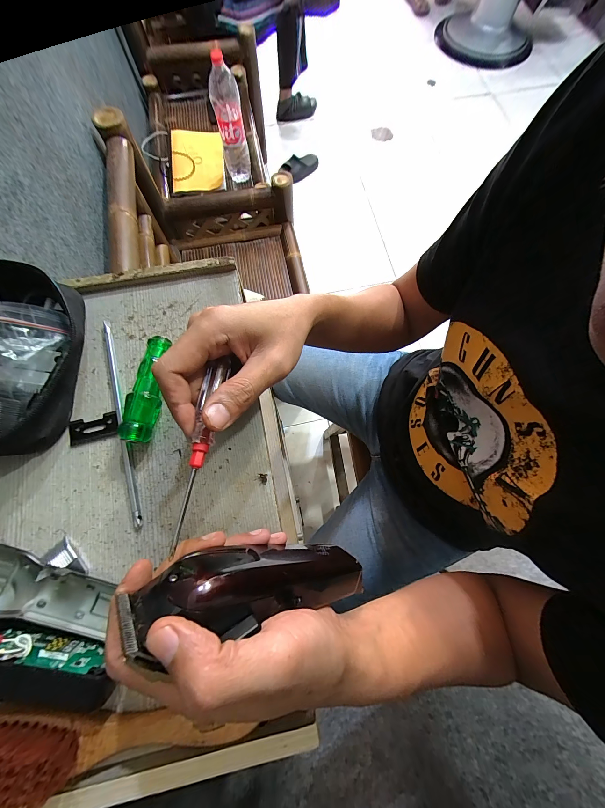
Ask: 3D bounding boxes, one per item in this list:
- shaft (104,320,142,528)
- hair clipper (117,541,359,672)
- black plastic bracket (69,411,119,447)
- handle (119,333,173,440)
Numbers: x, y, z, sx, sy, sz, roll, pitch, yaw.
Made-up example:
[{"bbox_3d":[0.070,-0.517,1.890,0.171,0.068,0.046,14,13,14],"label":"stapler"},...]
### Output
[{"bbox_3d":[-0.161,0.010,0.243,0.008,0.007,0.189,-17,76,-5],"label":"shaft"},{"bbox_3d":[-0.024,0.112,0.182,0.156,0.044,0.034,11,71,-38],"label":"hair clipper"},{"bbox_3d":[-0.183,0.021,0.240,0.040,0.004,0.022,-14,75,-4],"label":"black plastic bracket"},{"bbox_3d":[-0.133,-0.013,0.240,0.022,0.023,0.093,6,75,1],"label":"handle"}]

